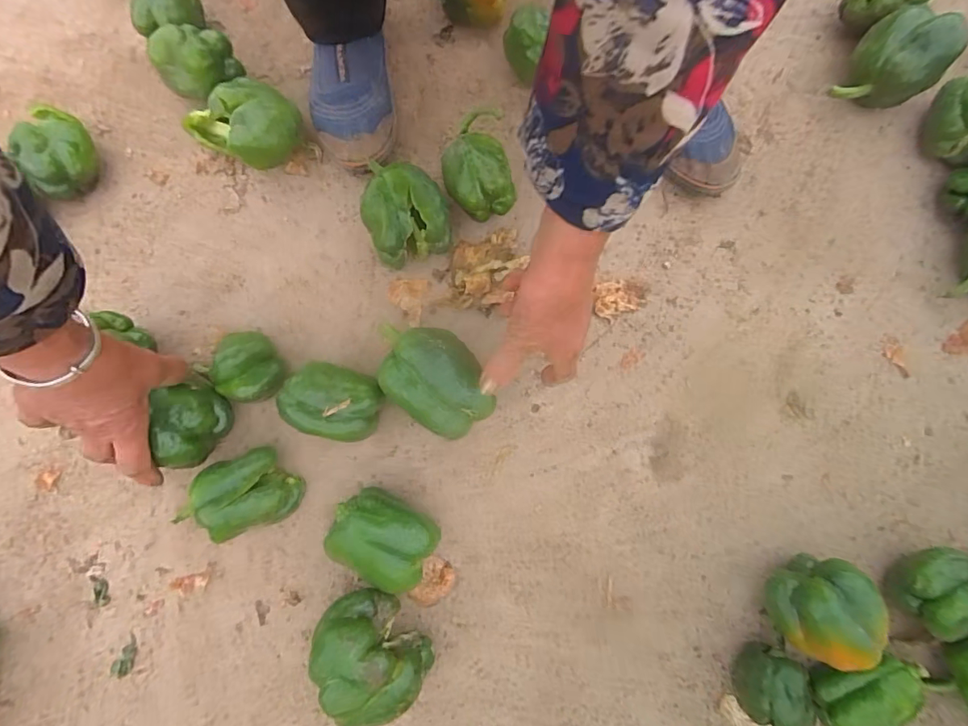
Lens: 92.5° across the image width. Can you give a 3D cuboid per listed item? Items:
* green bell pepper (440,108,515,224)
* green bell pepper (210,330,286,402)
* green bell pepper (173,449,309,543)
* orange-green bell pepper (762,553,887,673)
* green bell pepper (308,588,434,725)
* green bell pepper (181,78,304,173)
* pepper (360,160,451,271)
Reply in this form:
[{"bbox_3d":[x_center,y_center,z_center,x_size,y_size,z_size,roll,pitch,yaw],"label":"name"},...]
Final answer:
[{"bbox_3d":[-0.009,-0.196,0.466,0.063,0.064,0.100,-9,76,-2],"label":"green bell pepper"},{"bbox_3d":[-0.212,0.005,0.428,0.048,0.049,0.063,4,76,1],"label":"green bell pepper"},{"bbox_3d":[-0.216,0.118,0.401,0.098,0.049,0.061,-22,77,-5],"label":"green bell pepper"},{"bbox_3d":[0.265,0.196,0.373,0.061,0.072,0.070,-1,76,0],"label":"orange-green bell pepper"},{"bbox_3d":[-0.092,0.232,0.370,0.069,0.071,0.090,-38,78,-9],"label":"green bell pepper"},{"bbox_3d":[-0.238,-0.243,0.480,0.099,0.053,0.084,29,78,7],"label":"green bell pepper"},{"bbox_3d":[-0.081,-0.150,0.454,0.075,0.058,0.098,-21,77,-5],"label":"pepper"}]

